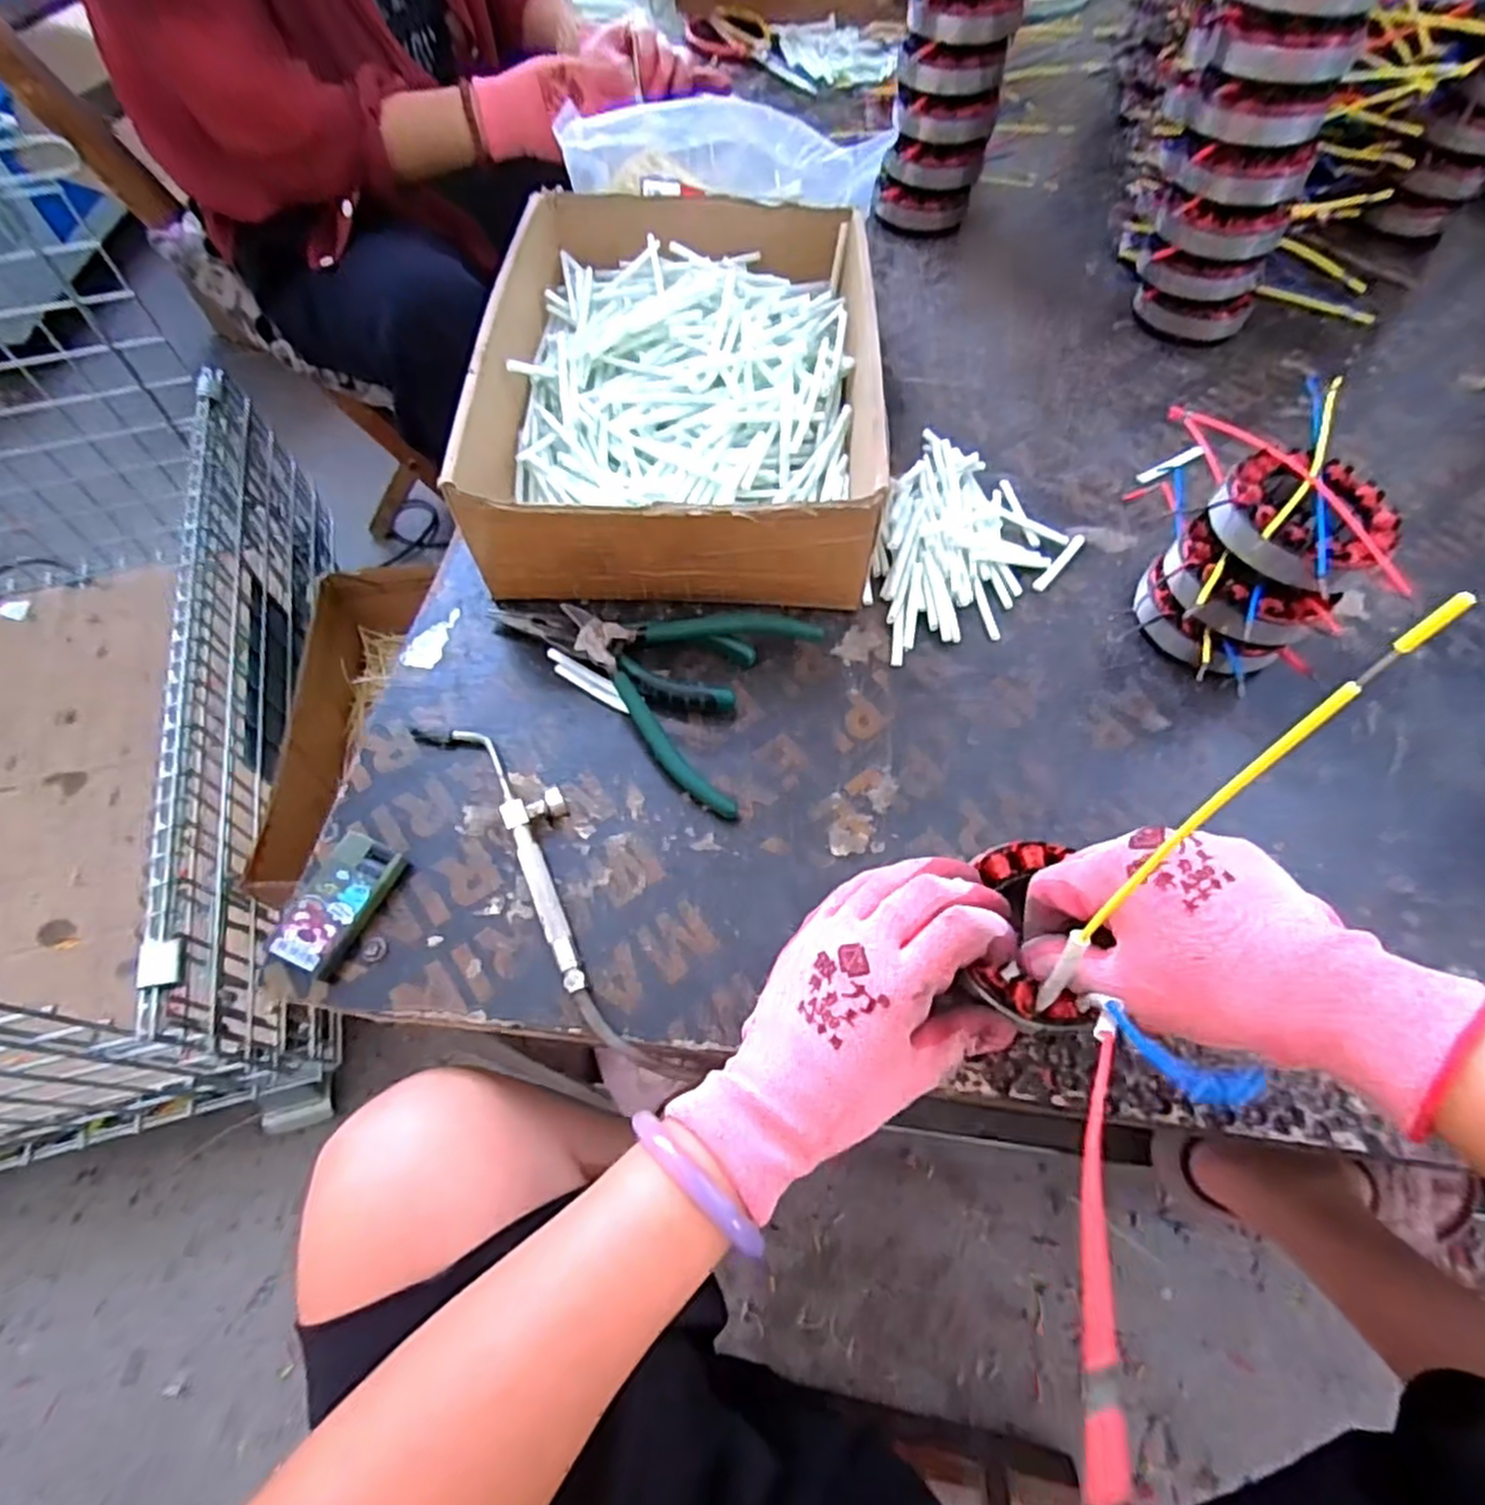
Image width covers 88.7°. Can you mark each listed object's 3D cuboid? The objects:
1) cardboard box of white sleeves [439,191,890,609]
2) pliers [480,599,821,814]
[{"bbox_3d":[-0.035,-0.248,0.520,0.239,0.093,0.333,1,61,1],"label":"cardboard box of white sleeves"},{"bbox_3d":[-0.060,-0.054,0.442,0.177,0.031,0.118,23,63,13],"label":"pliers"}]

